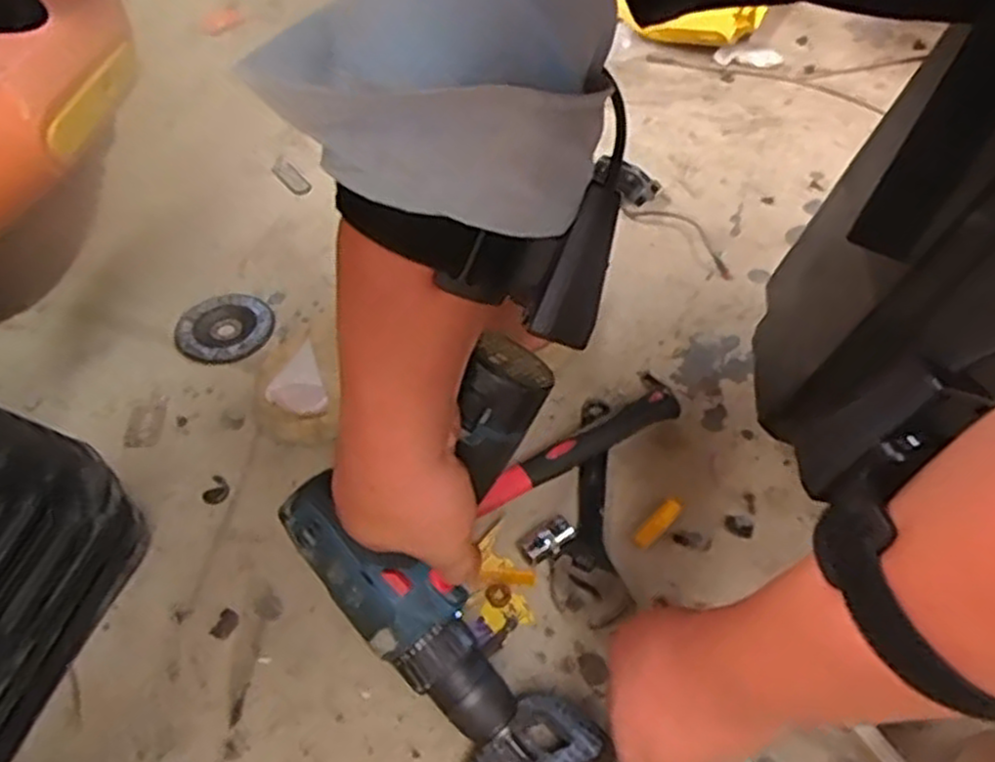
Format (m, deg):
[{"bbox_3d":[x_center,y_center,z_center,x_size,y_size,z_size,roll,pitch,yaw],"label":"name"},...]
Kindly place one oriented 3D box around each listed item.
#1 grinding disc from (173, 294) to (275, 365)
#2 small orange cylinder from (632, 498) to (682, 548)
[{"bbox_3d":[-0.251,-0.051,0.717,0.091,0.012,0.091,0,47,0],"label":"grinding disc"},{"bbox_3d":[0.122,0.104,0.574,0.049,0.009,0.014,-34,56,-28],"label":"small orange cylinder"}]

